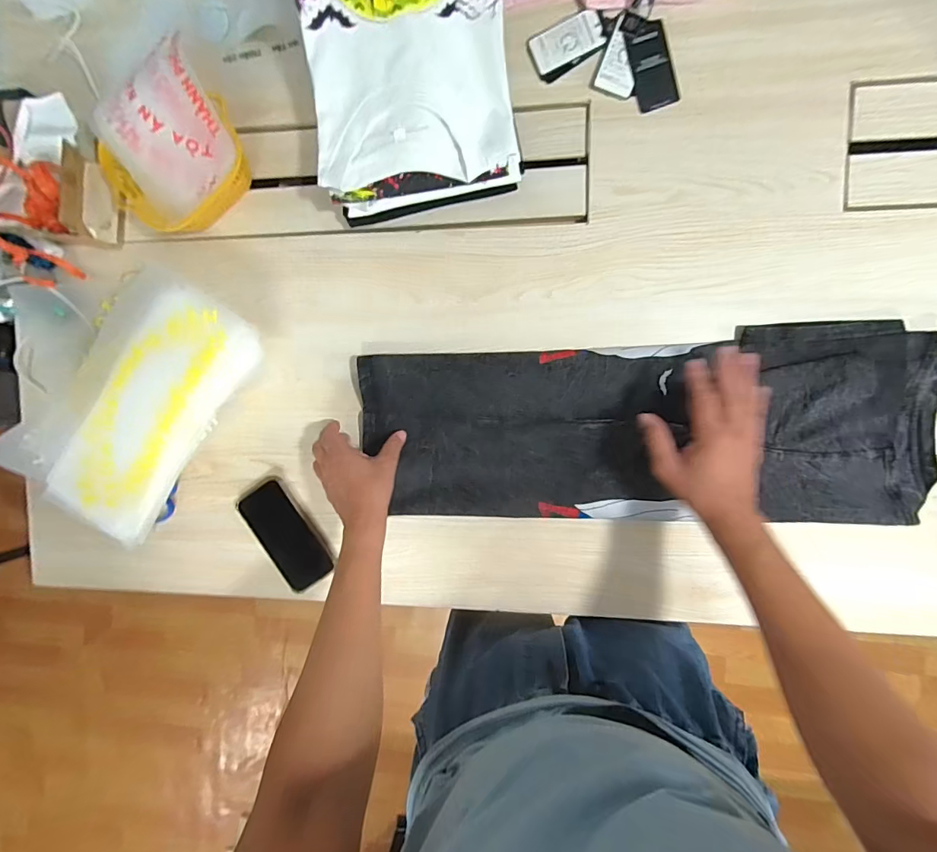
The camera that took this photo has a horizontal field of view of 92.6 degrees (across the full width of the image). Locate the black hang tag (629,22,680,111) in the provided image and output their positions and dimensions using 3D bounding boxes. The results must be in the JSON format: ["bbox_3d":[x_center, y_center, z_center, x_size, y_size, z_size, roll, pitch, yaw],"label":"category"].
[{"bbox_3d":[0.228,-0.446,0.558,0.048,0.004,0.095,-16,97,9],"label":"black hang tag"}]

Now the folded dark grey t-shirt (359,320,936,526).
[{"bbox_3d":[0.208,0.003,0.575,0.699,0.030,0.228,-1,93,8],"label":"folded dark grey t-shirt"}]

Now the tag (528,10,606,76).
[{"bbox_3d":[0.124,-0.488,0.568,0.087,0.004,0.049,-20,89,11],"label":"tag"}]

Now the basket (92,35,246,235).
[{"bbox_3d":[-0.392,-0.366,0.603,0.195,0.078,0.181,-41,88,8],"label":"basket"}]

